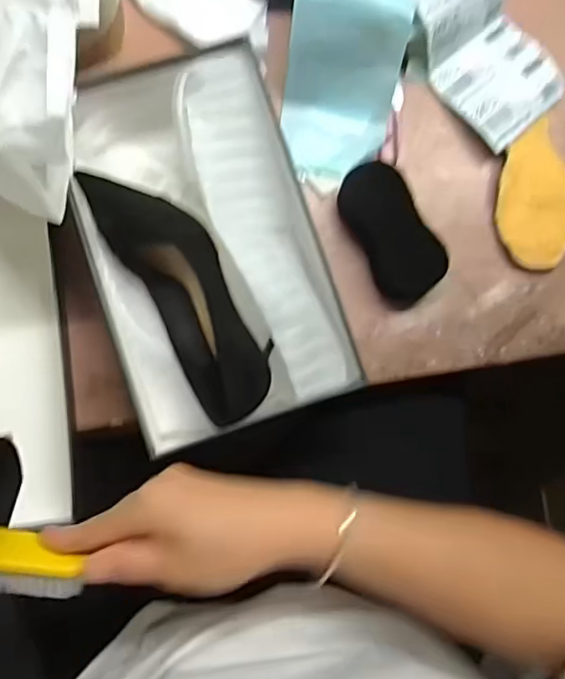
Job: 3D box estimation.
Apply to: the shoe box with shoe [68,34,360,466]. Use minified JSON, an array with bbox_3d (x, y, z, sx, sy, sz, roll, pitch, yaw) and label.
[{"bbox_3d":[-0.068,-0.078,0.476,0.182,0.073,0.306,-18,88,-7],"label":"shoe box with shoe"}]

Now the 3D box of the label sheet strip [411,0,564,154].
[{"bbox_3d":[0.176,-0.301,0.527,0.104,0.045,0.224,-35,108,-7],"label":"label sheet strip"}]

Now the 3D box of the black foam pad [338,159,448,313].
[{"bbox_3d":[0.099,-0.096,0.512,0.055,0.027,0.126,-28,89,-7],"label":"black foam pad"}]

